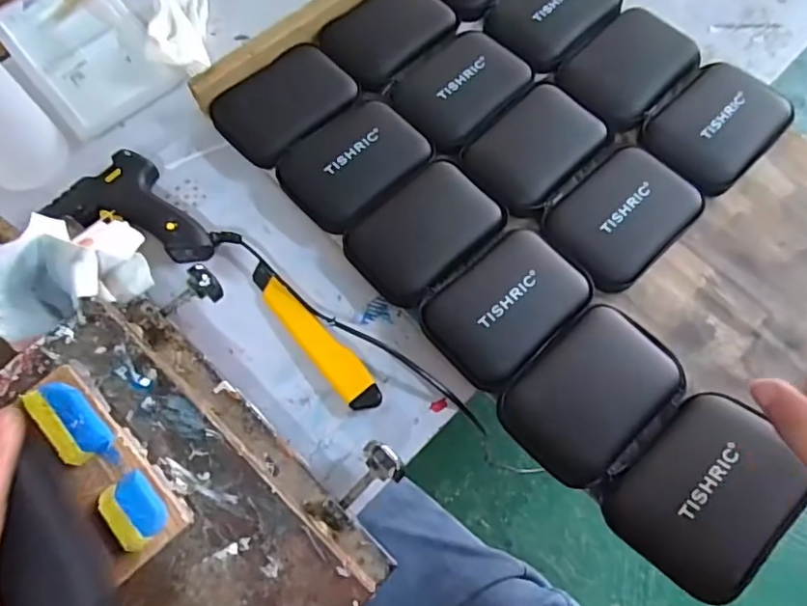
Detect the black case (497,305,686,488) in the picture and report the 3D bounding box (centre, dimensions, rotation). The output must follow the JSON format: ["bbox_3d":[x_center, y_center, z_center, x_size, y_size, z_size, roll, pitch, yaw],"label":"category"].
[{"bbox_3d":[0.147,0.072,0.434,0.136,0.024,0.093,-41,73,-14],"label":"black case"}]

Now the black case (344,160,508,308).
[{"bbox_3d":[0.018,-0.063,0.497,0.134,0.025,0.093,-42,73,-14],"label":"black case"}]

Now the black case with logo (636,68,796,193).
[{"bbox_3d":[0.299,-0.169,0.524,0.132,0.028,0.095,-42,73,-14],"label":"black case with logo"}]

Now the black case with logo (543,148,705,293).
[{"bbox_3d":[0.192,-0.076,0.493,0.127,0.023,0.100,-41,73,-13],"label":"black case with logo"}]

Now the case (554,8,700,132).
[{"bbox_3d":[0.227,-0.232,0.554,0.133,0.028,0.095,-40,73,-13],"label":"case"}]

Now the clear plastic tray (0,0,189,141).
[{"bbox_3d":[-0.339,-0.272,0.589,0.125,0.034,0.193,-39,73,-13],"label":"clear plastic tray"}]

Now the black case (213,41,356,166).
[{"bbox_3d":[-0.116,-0.195,0.555,0.094,0.033,0.130,42,75,16],"label":"black case"}]

